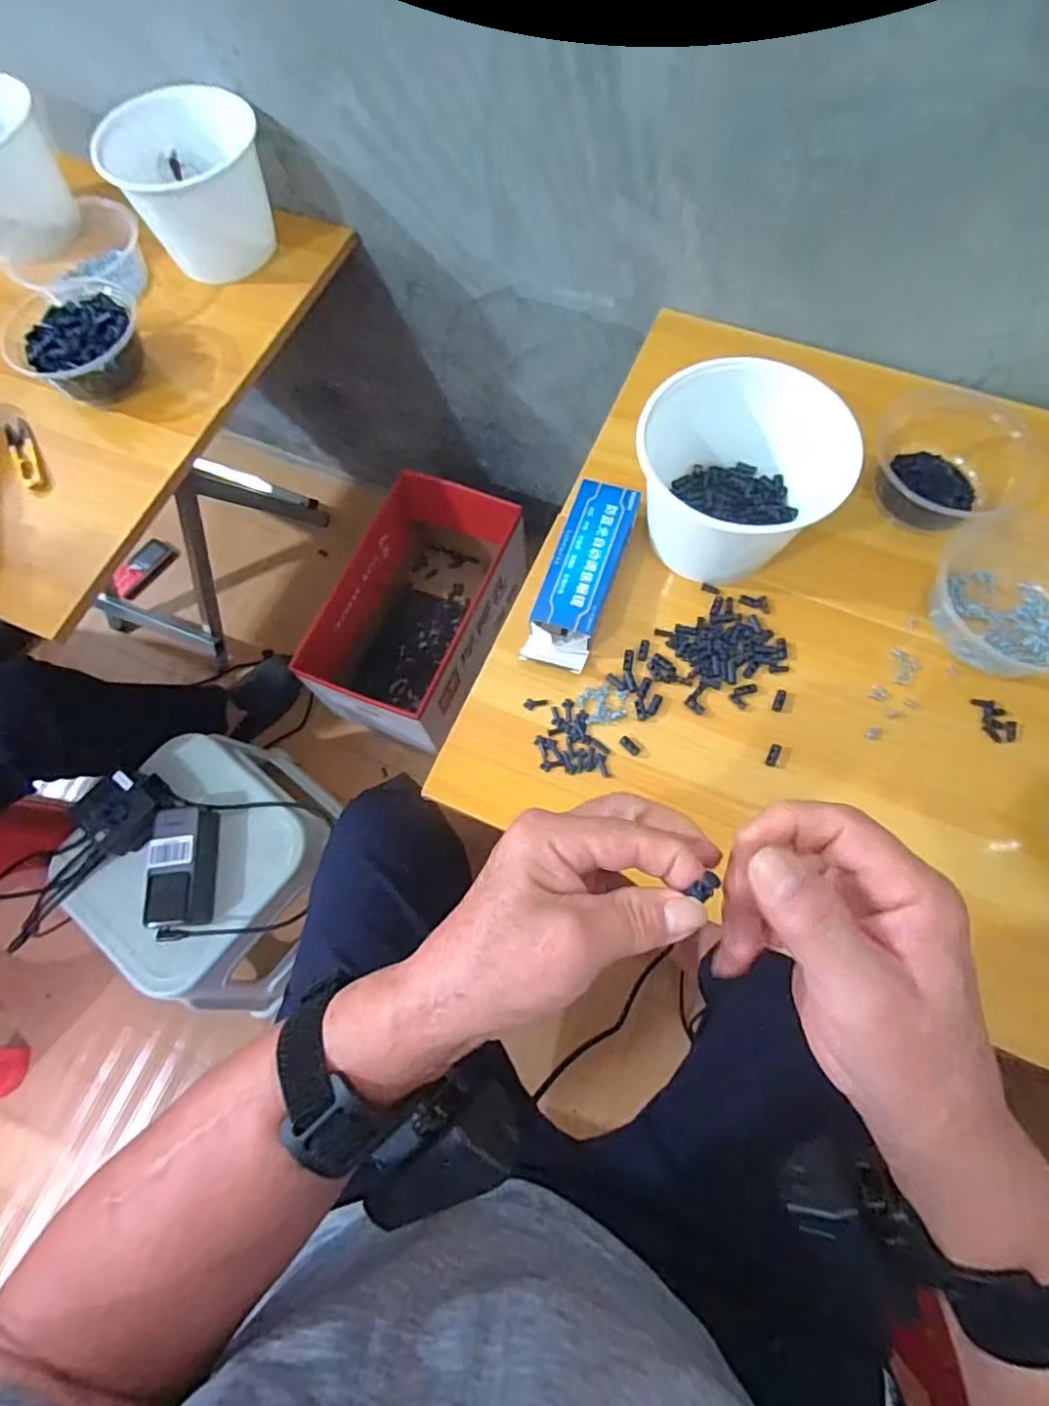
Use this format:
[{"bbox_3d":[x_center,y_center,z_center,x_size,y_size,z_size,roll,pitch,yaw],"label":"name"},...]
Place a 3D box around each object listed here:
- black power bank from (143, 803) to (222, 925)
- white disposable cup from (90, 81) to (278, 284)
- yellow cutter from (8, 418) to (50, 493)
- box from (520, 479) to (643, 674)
[{"bbox_3d":[-0.390,0.187,0.704,0.060,0.054,0.130,-6,71,-1],"label":"black power bank"},{"bbox_3d":[-0.379,-0.609,0.712,0.163,0.119,0.168,-16,71,-4],"label":"white disposable cup"},{"bbox_3d":[-0.517,-0.256,0.640,0.024,0.018,0.091,-30,73,-9],"label":"yellow cutter"},{"bbox_3d":[0.051,-0.115,0.548,0.057,0.033,0.173,18,72,7],"label":"box"}]

